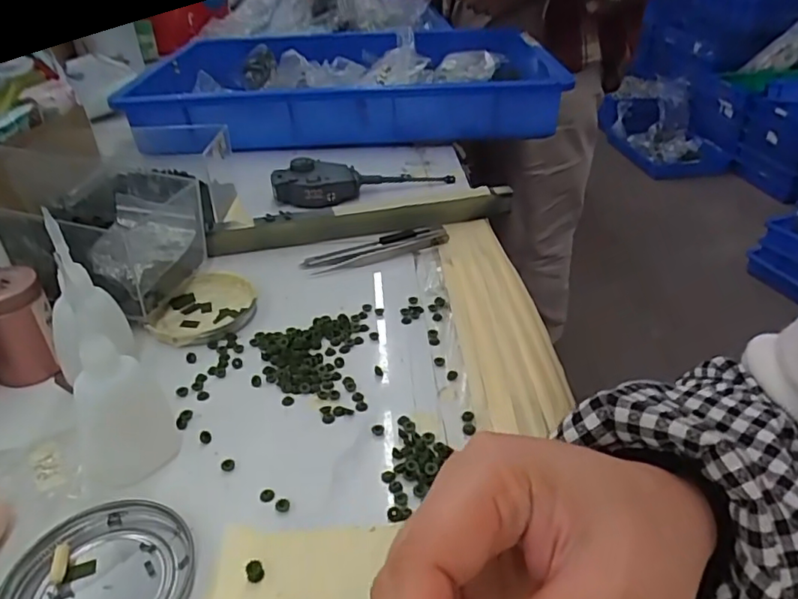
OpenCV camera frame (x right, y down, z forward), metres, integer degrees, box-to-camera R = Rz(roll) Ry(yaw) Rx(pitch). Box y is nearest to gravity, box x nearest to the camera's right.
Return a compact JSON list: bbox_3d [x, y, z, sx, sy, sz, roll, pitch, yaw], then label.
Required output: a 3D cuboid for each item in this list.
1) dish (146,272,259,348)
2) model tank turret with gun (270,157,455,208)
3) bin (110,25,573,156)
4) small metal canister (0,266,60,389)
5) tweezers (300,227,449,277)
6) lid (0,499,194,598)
[{"bbox_3d":[-0.144,0.006,0.426,0.072,0.009,0.078,0,34,0],"label":"dish"},{"bbox_3d":[-0.038,-0.131,0.604,0.184,0.031,0.053,-14,37,-20],"label":"model tank turret with gun"},{"bbox_3d":[-0.066,-0.306,0.812,0.533,0.080,0.407,-4,35,-3],"label":"bin"},{"bbox_3d":[-0.242,0.018,0.361,0.043,0.066,0.038,-25,41,-32],"label":"small metal canister"},{"bbox_3d":[-0.019,-0.046,0.498,0.130,0.010,0.032,-13,36,-18],"label":"tweezers"},{"bbox_3d":[-0.131,0.124,0.255,0.075,0.007,0.075,0,34,0],"label":"lid"}]

